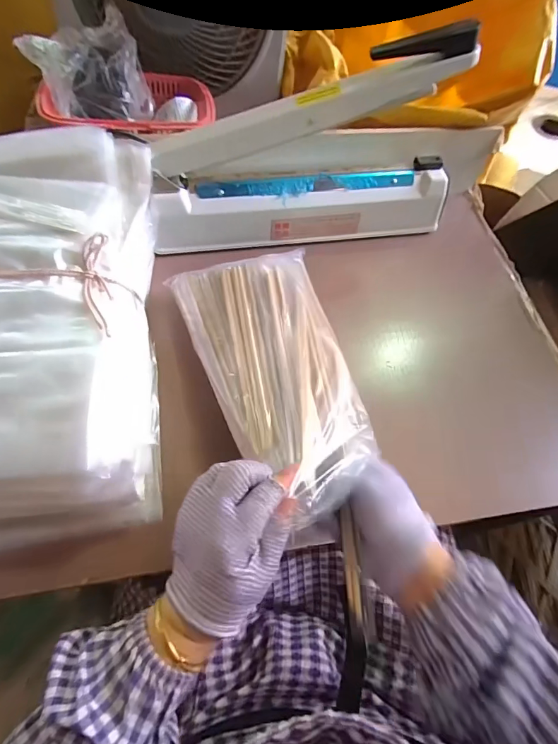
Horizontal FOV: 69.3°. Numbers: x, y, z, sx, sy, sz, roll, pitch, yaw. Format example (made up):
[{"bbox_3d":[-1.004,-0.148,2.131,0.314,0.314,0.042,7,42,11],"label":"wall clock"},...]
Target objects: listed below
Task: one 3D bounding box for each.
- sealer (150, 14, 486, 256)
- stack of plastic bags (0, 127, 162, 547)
[{"bbox_3d":[0.039,-0.284,0.513,0.414,0.219,0.108,-8,64,-8],"label":"sealer"},{"bbox_3d":[-0.262,-0.059,0.422,0.250,0.108,0.419,-3,63,-5],"label":"stack of plastic bags"}]

